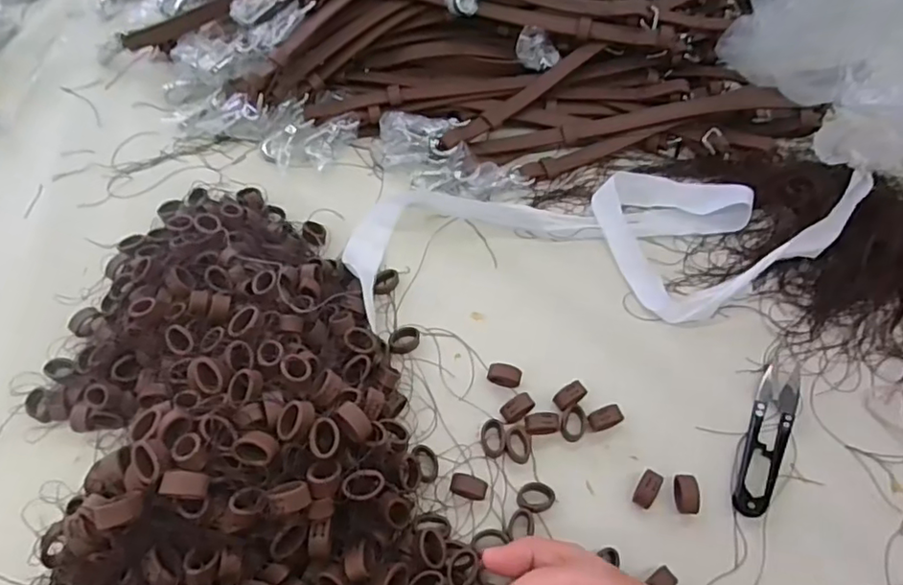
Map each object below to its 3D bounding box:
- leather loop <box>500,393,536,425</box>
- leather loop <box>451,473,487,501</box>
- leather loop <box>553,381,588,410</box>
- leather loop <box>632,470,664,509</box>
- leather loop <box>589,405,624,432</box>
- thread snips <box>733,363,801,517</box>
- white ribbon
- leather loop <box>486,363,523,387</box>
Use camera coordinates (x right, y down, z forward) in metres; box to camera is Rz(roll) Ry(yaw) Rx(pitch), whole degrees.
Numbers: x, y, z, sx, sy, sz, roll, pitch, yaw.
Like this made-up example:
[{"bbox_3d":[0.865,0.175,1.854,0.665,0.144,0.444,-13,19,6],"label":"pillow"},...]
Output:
[{"bbox_3d":[0.041,0.071,0.352,0.023,0.007,0.012,-28,63,-15],"label":"leather loop"},{"bbox_3d":[0.010,0.112,0.330,0.021,0.009,0.012,20,61,12],"label":"leather loop"},{"bbox_3d":[0.074,0.063,0.354,0.019,0.009,0.011,-27,62,-14],"label":"leather loop"},{"bbox_3d":[0.111,0.112,0.326,0.011,0.012,0.020,29,64,17],"label":"leather loop"},{"bbox_3d":[0.094,0.077,0.348,0.019,0.011,0.012,-20,61,-11],"label":"leather loop"},{"bbox_3d":[0.188,0.085,0.342,0.021,0.007,0.099,26,63,16],"label":"thread snips"},{"bbox_3d":[0.108,-0.045,0.408,0.360,0.033,0.125,-1,59,0],"label":"white ribbon"},{"bbox_3d":[0.034,0.053,0.365,0.021,0.007,0.013,12,60,8],"label":"leather loop"}]

